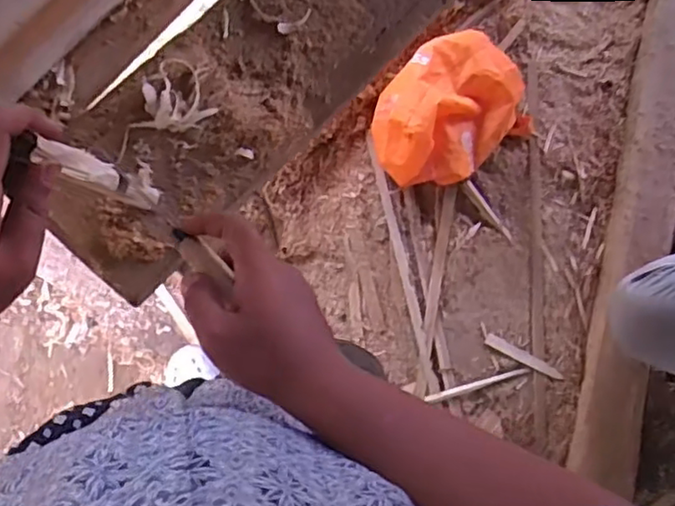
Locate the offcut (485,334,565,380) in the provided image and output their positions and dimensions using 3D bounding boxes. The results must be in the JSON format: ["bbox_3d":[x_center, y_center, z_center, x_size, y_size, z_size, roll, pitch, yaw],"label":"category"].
[{"bbox_3d":[0.376,0.211,1.320,0.167,0.006,0.024,29,81,3],"label":"offcut"}]

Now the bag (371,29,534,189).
[{"bbox_3d":[0.236,-0.293,1.334,0.360,0.165,0.259,-37,91,-8],"label":"bag"}]

